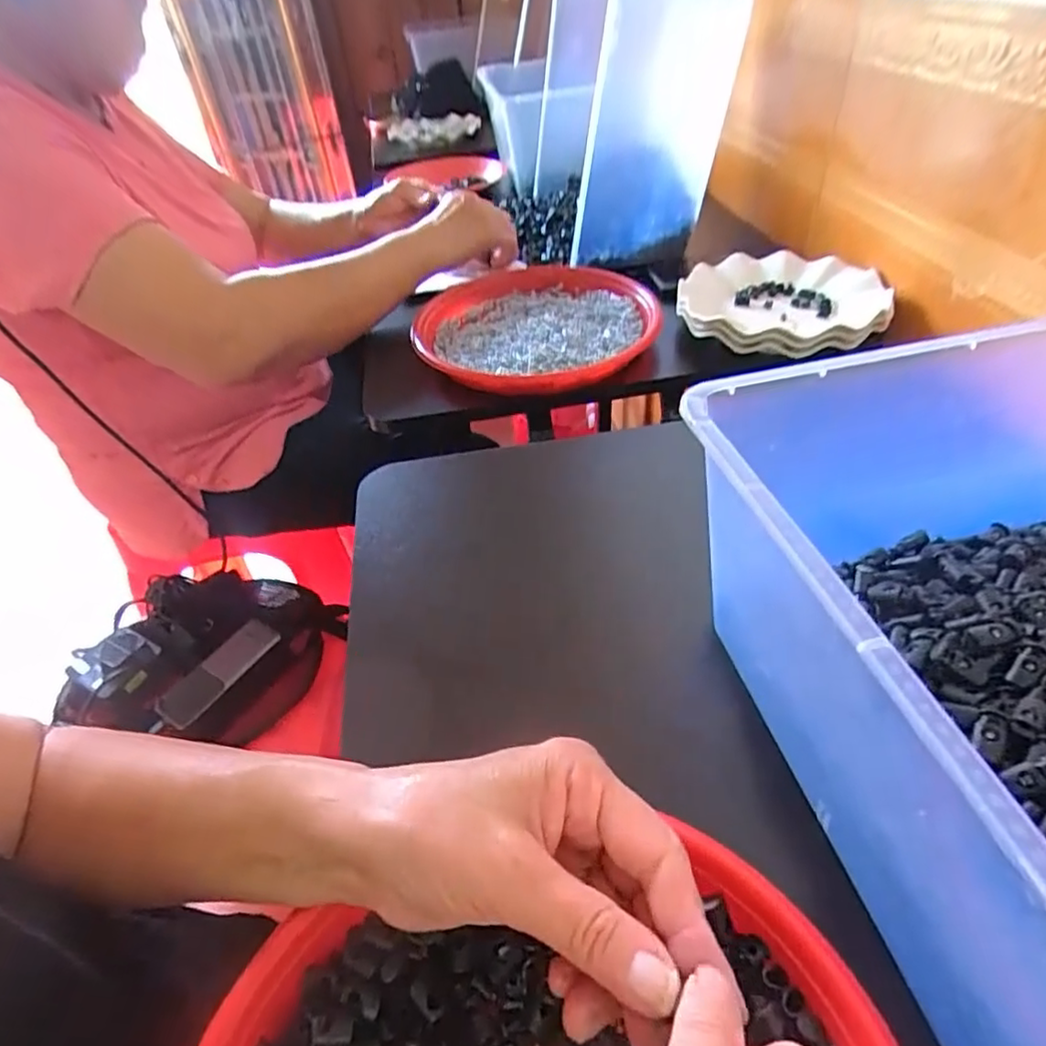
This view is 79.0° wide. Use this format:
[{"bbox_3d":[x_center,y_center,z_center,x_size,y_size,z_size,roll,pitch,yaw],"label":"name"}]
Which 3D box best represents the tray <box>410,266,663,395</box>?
[{"bbox_3d":[0.010,-0.206,0.644,0.234,0.025,0.254,-15,44,-9],"label":"tray"}]

